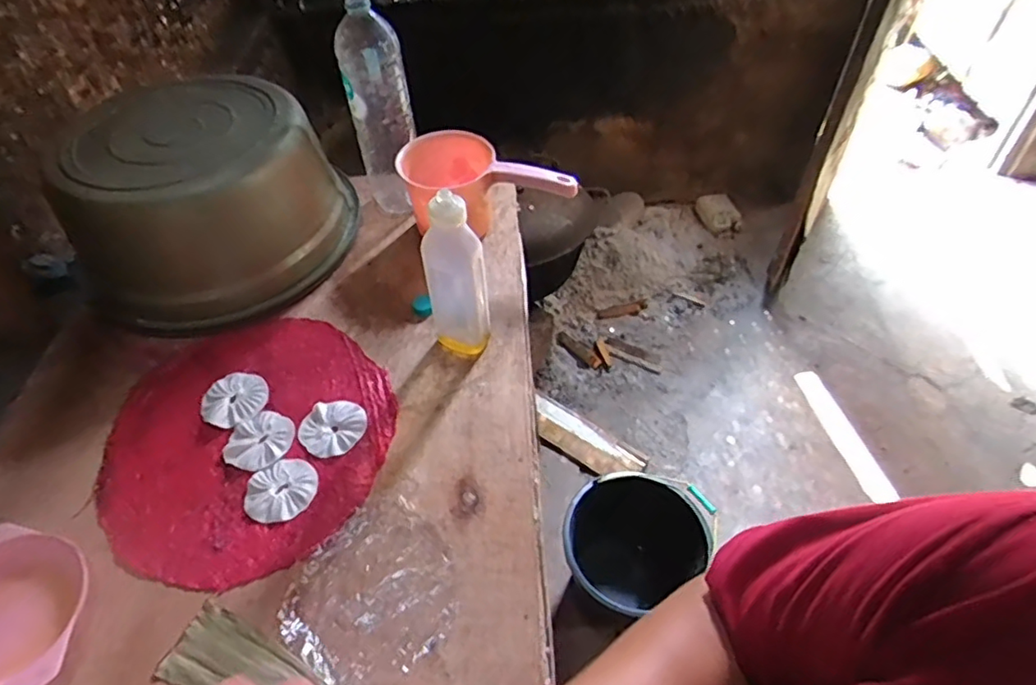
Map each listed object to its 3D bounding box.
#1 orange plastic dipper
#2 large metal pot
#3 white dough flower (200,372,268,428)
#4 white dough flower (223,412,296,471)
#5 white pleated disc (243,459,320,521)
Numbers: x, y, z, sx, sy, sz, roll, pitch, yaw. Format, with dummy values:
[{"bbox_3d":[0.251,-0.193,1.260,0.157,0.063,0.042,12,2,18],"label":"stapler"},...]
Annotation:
[{"bbox_3d":[-0.042,-0.230,0.882,0.257,0.111,0.116,3,49,5],"label":"orange plastic dipper"},{"bbox_3d":[-0.422,-0.209,0.853,0.339,0.196,0.299,-16,50,-12],"label":"large metal pot"},{"bbox_3d":[-0.353,0.070,0.738,0.077,0.009,0.077,-1,48,1],"label":"white dough flower"},{"bbox_3d":[-0.302,0.114,0.701,0.071,0.007,0.074,1,49,3],"label":"white dough flower"},{"bbox_3d":[-0.262,0.161,0.659,0.076,0.006,0.073,-1,48,1],"label":"white pleated disc"}]

